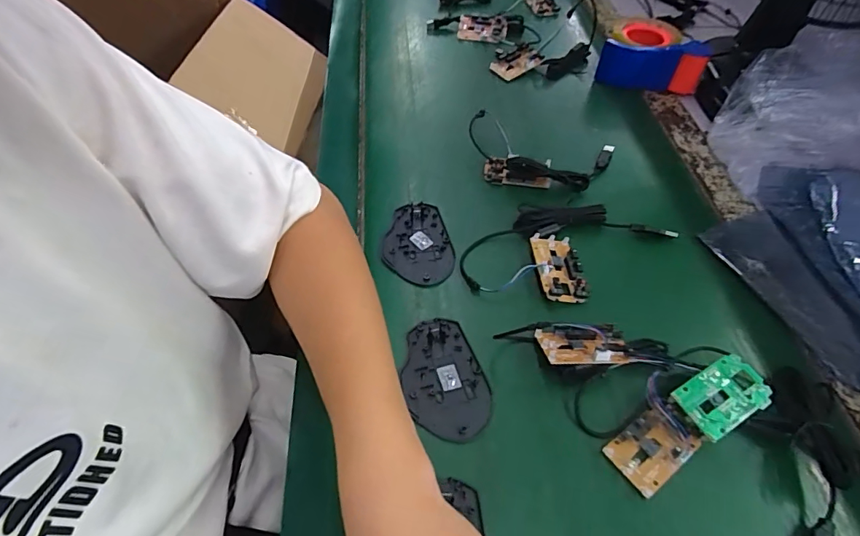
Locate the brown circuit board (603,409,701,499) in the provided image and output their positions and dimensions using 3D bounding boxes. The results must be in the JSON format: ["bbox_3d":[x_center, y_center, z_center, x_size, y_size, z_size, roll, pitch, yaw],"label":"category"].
[{"bbox_3d":[0.175,0.141,0.364,0.066,0.012,0.044,-29,57,-21],"label":"brown circuit board"}]

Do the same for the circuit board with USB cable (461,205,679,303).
[{"bbox_3d":[0.136,-0.023,0.486,0.206,0.018,0.125,-34,59,-24],"label":"circuit board with USB cable"}]

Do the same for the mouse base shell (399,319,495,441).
[{"bbox_3d":[0.010,0.095,0.400,0.068,0.009,0.105,-18,54,-14],"label":"mouse base shell"}]

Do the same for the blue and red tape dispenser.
[{"bbox_3d":[0.325,-0.319,0.693,0.138,0.068,0.110,10,52,8],"label":"blue and red tape dispenser"}]

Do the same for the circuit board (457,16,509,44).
[{"bbox_3d":[0.087,-0.404,0.781,0.080,0.012,0.047,9,83,9],"label":"circuit board"}]

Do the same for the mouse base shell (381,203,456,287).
[{"bbox_3d":[-0.014,-0.025,0.490,0.072,0.008,0.106,-4,52,-4],"label":"mouse base shell"}]

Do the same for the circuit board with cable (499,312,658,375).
[{"bbox_3d":[0.132,0.069,0.407,0.074,0.020,0.049,2,30,-1],"label":"circuit board with cable"}]

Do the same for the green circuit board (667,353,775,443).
[{"bbox_3d":[0.237,0.103,0.375,0.077,0.005,0.046,-24,62,-18],"label":"green circuit board"}]

